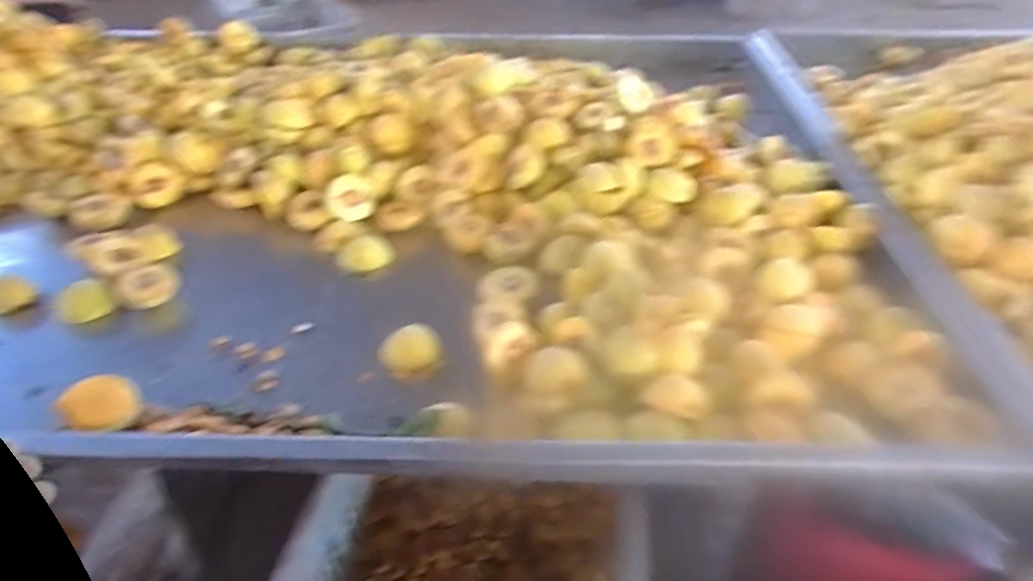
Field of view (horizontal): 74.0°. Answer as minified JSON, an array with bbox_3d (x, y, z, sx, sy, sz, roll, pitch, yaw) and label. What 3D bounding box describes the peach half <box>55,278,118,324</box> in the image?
[{"bbox_3d":[-0.492,0.013,0.783,0.055,0.029,0.052,-28,46,-30],"label":"peach half"}]

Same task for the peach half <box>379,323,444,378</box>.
[{"bbox_3d":[-0.113,0.066,0.740,0.065,0.022,0.059,-10,40,-11],"label":"peach half"}]

